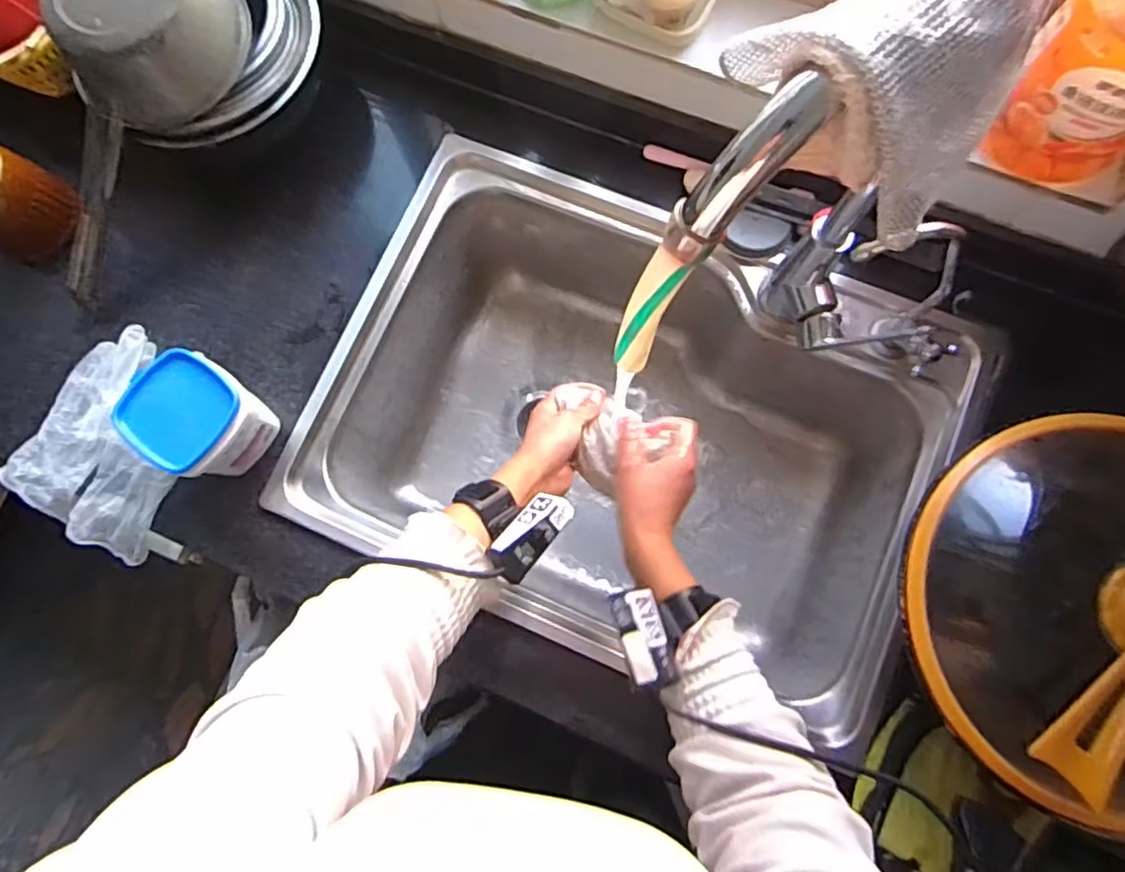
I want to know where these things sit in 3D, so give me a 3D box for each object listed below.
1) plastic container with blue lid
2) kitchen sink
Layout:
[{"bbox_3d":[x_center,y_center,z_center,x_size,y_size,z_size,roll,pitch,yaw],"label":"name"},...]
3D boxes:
[{"bbox_3d":[-0.338,-0.016,0.612,0.100,0.107,0.096,31,81,7],"label":"plastic container with blue lid"},{"bbox_3d":[0.072,-0.002,0.749,0.613,0.230,0.447,22,80,6],"label":"kitchen sink"}]

